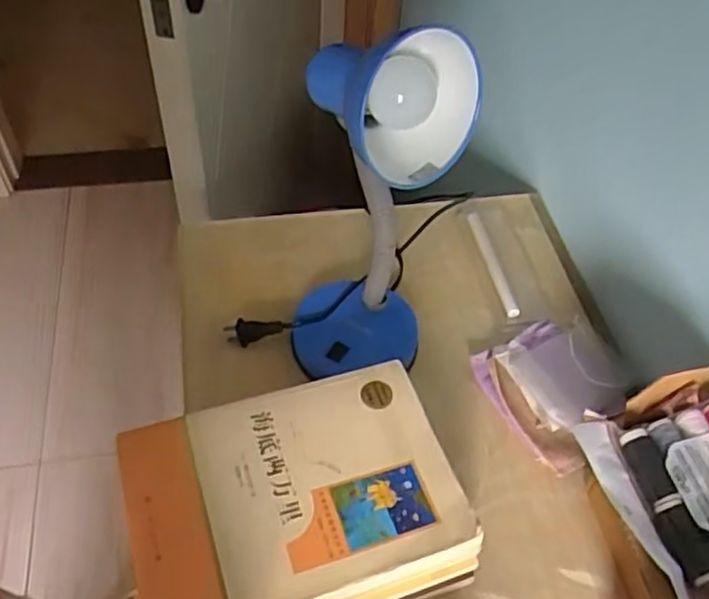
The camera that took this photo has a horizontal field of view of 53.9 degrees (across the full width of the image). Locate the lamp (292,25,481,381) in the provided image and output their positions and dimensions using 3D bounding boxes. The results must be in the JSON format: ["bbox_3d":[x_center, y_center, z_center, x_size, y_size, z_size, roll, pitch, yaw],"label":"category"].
[{"bbox_3d":[0.017,-0.079,0.590,0.127,0.323,0.113,4,51,-1],"label":"lamp"}]

